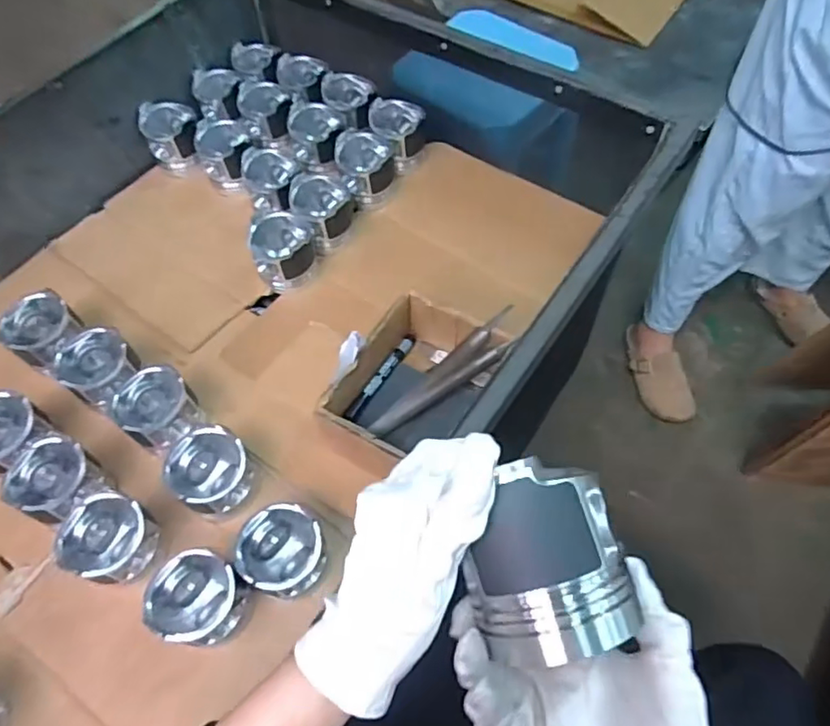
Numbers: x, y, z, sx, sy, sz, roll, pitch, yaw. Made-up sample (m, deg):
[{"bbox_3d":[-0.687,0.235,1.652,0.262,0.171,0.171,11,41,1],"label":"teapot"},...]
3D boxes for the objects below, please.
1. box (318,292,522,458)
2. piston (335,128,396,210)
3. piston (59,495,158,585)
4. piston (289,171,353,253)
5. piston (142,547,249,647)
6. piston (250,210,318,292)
[{"bbox_3d":[-0.002,0.022,0.693,0.121,0.083,0.191,31,66,18],"label":"box"},{"bbox_3d":[-0.070,-0.282,0.877,0.082,0.080,0.087,-9,61,-3],"label":"piston"},{"bbox_3d":[-0.313,0.182,0.615,0.076,0.063,0.077,-1,61,2],"label":"piston"},{"bbox_3d":[-0.128,-0.214,0.842,0.079,0.080,0.085,-1,61,2],"label":"piston"},{"bbox_3d":[-0.213,0.231,0.588,0.081,0.062,0.080,-1,61,2],"label":"piston"},{"bbox_3d":[-0.176,-0.151,0.811,0.081,0.083,0.081,0,61,2],"label":"piston"}]

